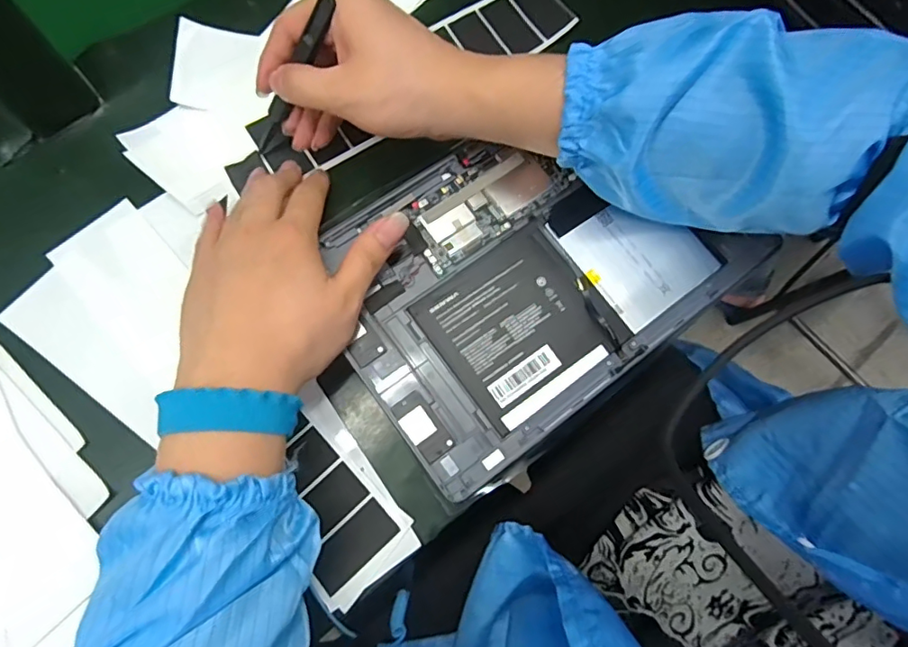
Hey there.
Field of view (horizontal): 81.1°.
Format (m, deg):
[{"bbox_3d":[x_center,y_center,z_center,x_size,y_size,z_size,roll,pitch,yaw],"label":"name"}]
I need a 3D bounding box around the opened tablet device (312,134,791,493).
[{"bbox_3d":[0.042,-0.033,0.317,0.225,0.023,0.164,-37,75,-9],"label":"opened tablet device"}]

